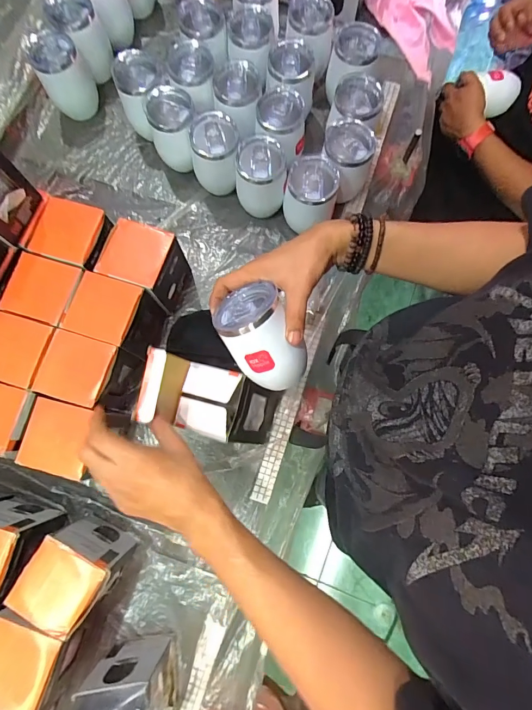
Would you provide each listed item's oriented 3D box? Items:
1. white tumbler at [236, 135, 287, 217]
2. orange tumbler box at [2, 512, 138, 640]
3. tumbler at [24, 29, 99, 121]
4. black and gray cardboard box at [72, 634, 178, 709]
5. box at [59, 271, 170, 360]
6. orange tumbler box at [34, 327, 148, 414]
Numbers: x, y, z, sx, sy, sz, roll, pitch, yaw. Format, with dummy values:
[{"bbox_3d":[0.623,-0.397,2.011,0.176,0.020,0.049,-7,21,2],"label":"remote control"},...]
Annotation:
[{"bbox_3d":[-0.008,-0.289,0.630,0.077,0.112,0.082,0,78,0],"label":"white tumbler"},{"bbox_3d":[-0.253,0.289,0.504,0.101,0.112,0.097,27,79,6],"label":"orange tumbler box"},{"bbox_3d":[-0.359,-0.498,0.674,0.083,0.126,0.084,-8,78,-1],"label":"tumbler"},{"bbox_3d":[-0.172,0.435,0.475,0.088,0.140,0.089,-6,78,-1],"label":"black and gray cardboard box"},{"bbox_3d":[-0.225,-0.054,0.584,0.104,0.118,0.091,18,79,4],"label":"box"},{"bbox_3d":[-0.257,0.028,0.563,0.095,0.121,0.093,15,78,3],"label":"orange tumbler box"}]

